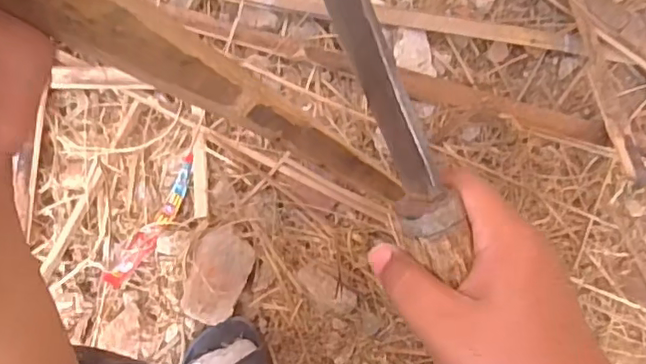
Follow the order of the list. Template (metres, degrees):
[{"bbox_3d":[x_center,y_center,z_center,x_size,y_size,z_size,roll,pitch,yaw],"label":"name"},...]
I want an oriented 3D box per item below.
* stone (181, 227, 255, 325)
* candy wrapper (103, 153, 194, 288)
[{"bbox_3d":[-0.123,0.104,0.658,0.071,0.037,0.107,15,74,9],"label":"stone"},{"bbox_3d":[-0.204,0.051,0.708,0.032,0.024,0.179,31,77,13],"label":"candy wrapper"}]

